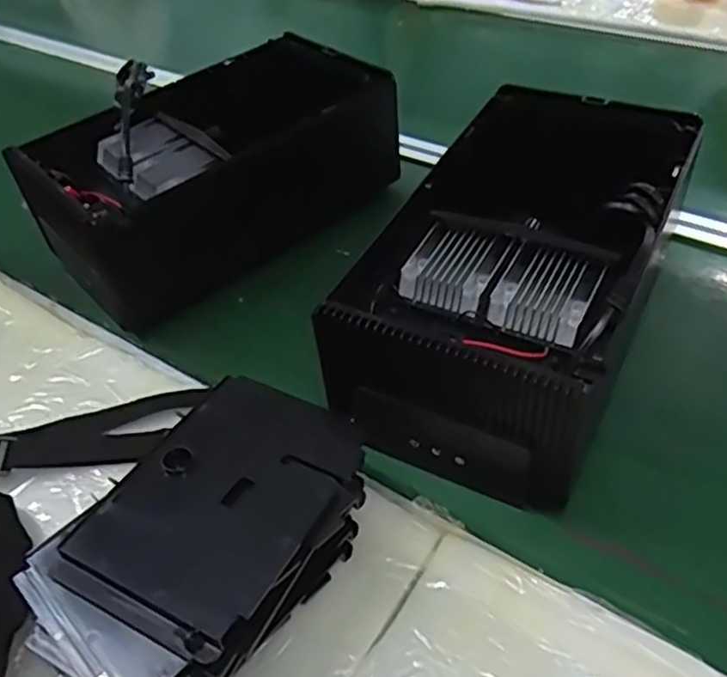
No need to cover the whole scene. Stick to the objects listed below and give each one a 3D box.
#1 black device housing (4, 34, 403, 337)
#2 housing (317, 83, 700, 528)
[{"bbox_3d":[-0.158,-0.185,0.726,0.343,0.130,0.216,-36,52,-25],"label":"black device housing"},{"bbox_3d":[0.130,-0.056,0.568,0.185,0.131,0.343,19,51,23],"label":"housing"}]

